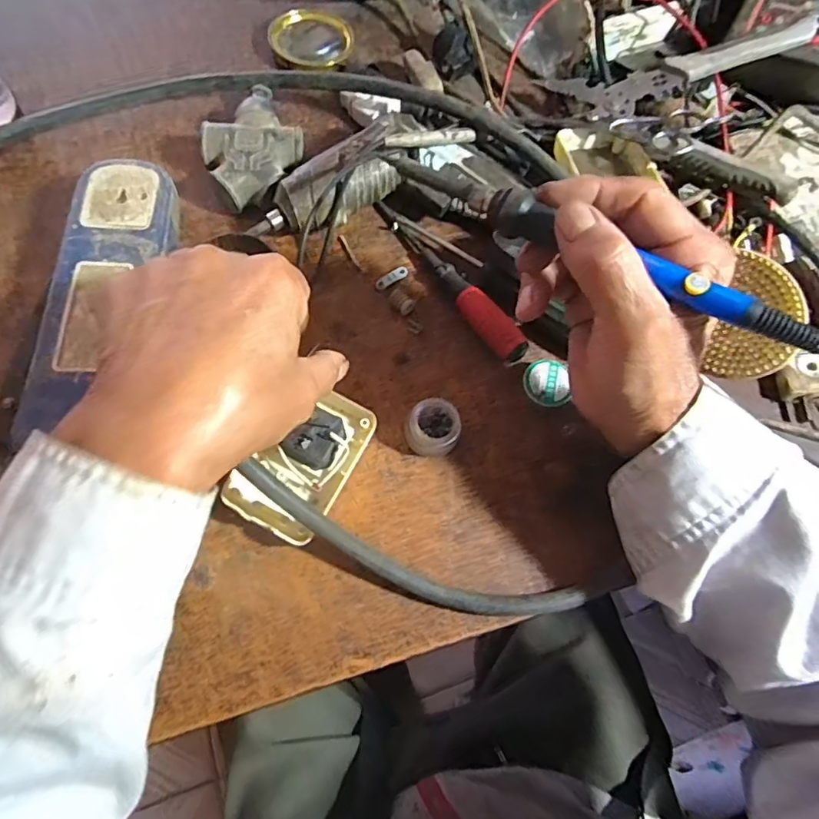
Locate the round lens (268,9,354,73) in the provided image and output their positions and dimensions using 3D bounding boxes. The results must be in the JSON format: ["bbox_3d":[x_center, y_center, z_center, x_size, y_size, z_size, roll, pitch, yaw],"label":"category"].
[{"bbox_3d":[-0.080,-0.298,0.430,0.065,0.016,0.065,1,71,-2],"label":"round lens"}]

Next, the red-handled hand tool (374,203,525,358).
[{"bbox_3d":[0.028,-0.094,0.362,0.019,0.016,0.153,-33,75,-12],"label":"red-handled hand tool"}]

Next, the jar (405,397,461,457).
[{"bbox_3d":[0.014,0.011,0.327,0.032,0.020,0.032,1,71,-2],"label":"jar"}]

